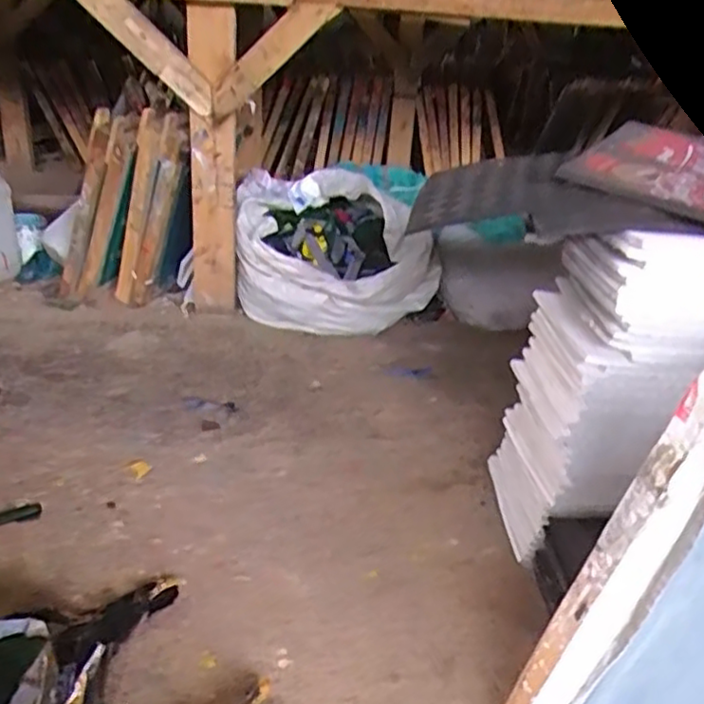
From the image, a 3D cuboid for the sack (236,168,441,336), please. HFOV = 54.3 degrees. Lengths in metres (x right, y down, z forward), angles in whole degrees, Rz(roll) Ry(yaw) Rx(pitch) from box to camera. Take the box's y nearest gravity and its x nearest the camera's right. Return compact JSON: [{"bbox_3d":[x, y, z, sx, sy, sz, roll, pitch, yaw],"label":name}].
[{"bbox_3d":[-0.061,-0.287,1.828,0.486,0.307,0.477,-1,27,-10],"label":"sack"}]

